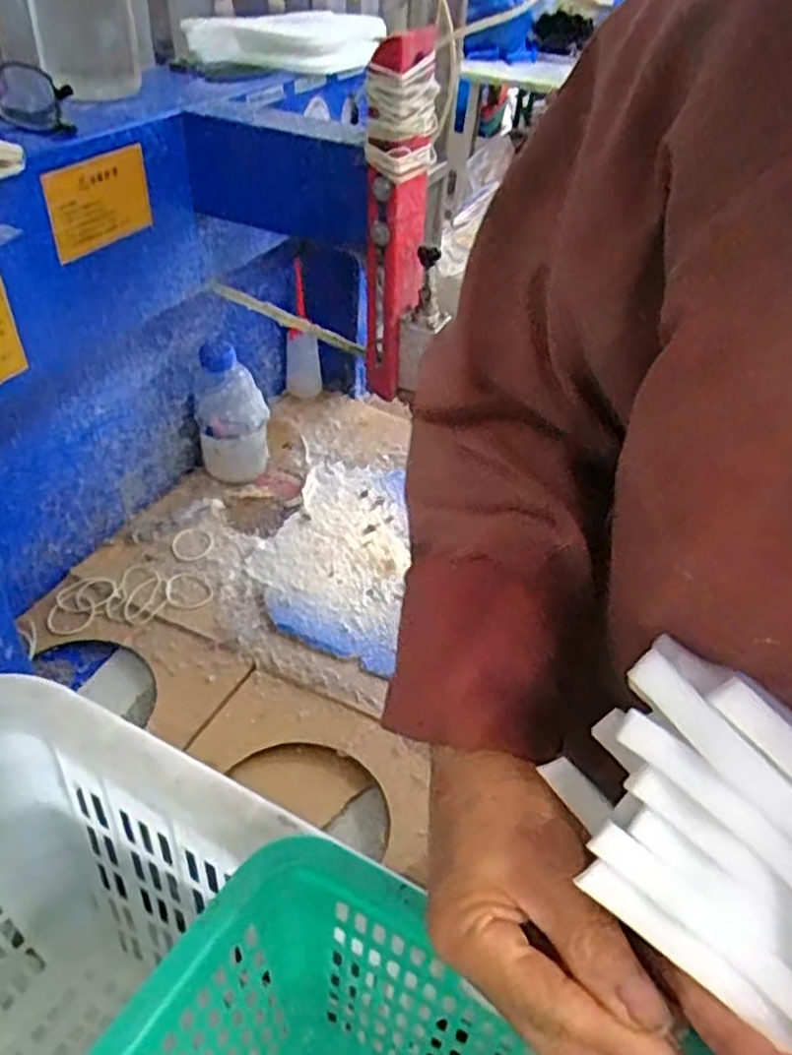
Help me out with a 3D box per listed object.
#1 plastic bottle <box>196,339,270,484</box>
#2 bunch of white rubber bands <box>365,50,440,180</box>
[{"bbox_3d":[-0.204,-0.143,0.923,0.080,0.155,0.096,-5,42,-12],"label":"plastic bottle"},{"bbox_3d":[0.004,-0.296,0.536,0.048,0.068,0.041,9,41,3],"label":"bunch of white rubber bands"}]

